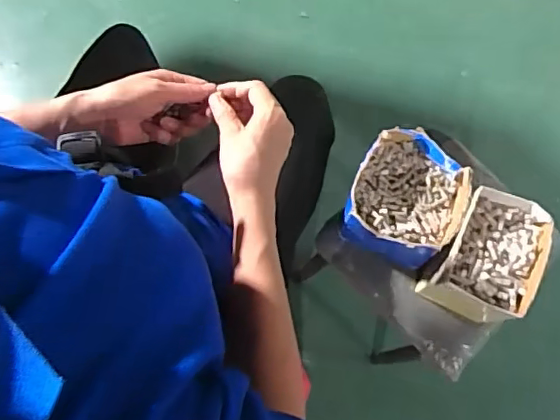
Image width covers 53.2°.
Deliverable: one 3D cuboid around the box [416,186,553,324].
[{"bbox_3d":[0.273,0.061,0.743,0.126,0.113,0.150,27,77,6],"label":"box"}]

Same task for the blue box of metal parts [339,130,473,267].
[{"bbox_3d":[0.170,-0.019,0.770,0.137,0.117,0.153,23,77,5],"label":"blue box of metal parts"}]

